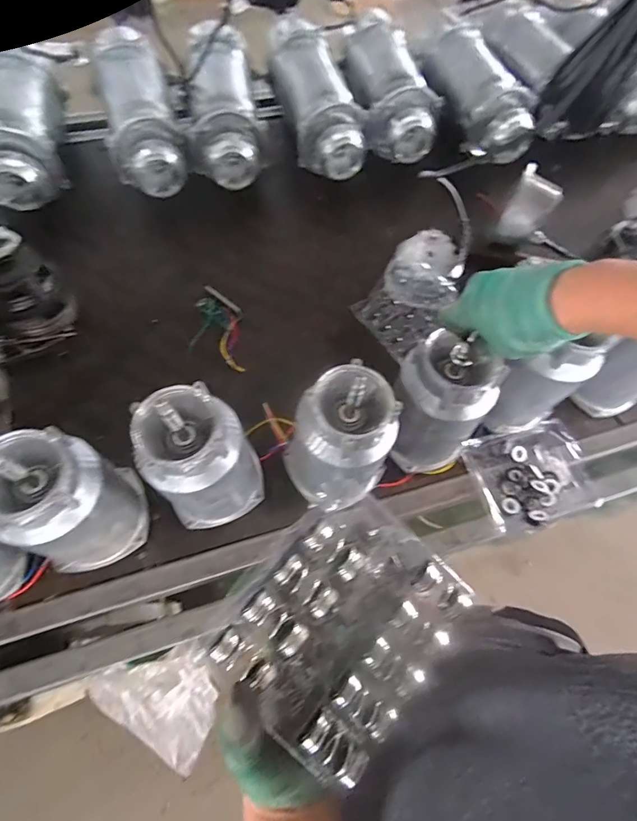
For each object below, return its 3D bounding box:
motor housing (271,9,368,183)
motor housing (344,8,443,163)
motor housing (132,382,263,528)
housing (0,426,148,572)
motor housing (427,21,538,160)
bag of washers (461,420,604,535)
[{"bbox_3d":[-0.009,-0.645,0.883,0.135,0.110,0.367,-12,67,-9],"label":"motor housing"},{"bbox_3d":[0.149,-0.693,0.911,0.148,0.113,0.354,-7,67,-6],"label":"motor housing"},{"bbox_3d":[-0.143,0.066,0.535,0.124,0.236,0.115,-16,68,-10],"label":"motor housing"},{"bbox_3d":[-0.289,0.116,0.508,0.104,0.236,0.116,-12,67,-8],"label":"housing"},{"bbox_3d":[0.330,-0.666,0.900,0.119,0.099,0.316,-14,68,-9],"label":"motor housing"},{"bbox_3d":[0.320,0.100,0.649,0.169,0.036,0.144,-12,67,-9],"label":"bag of washers"}]

